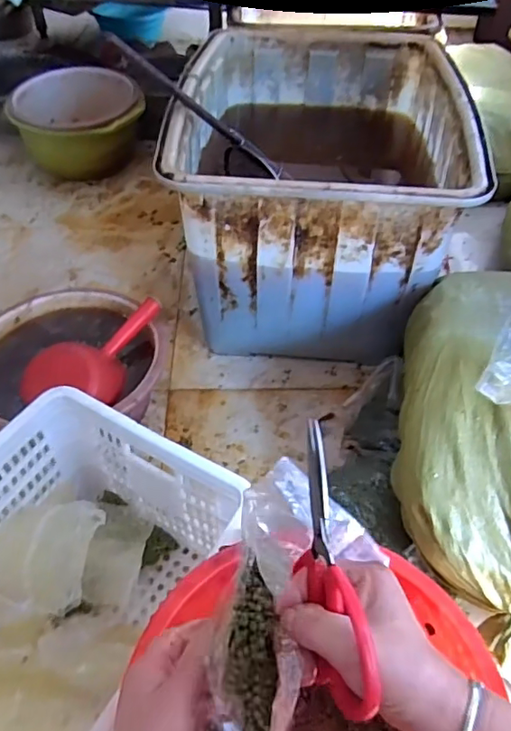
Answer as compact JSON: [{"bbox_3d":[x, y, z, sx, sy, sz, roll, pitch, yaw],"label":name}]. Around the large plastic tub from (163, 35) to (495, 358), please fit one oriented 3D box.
[{"bbox_3d":[0.128,-0.387,1.260,0.533,0.440,0.707,4,48,3],"label":"large plastic tub"}]

